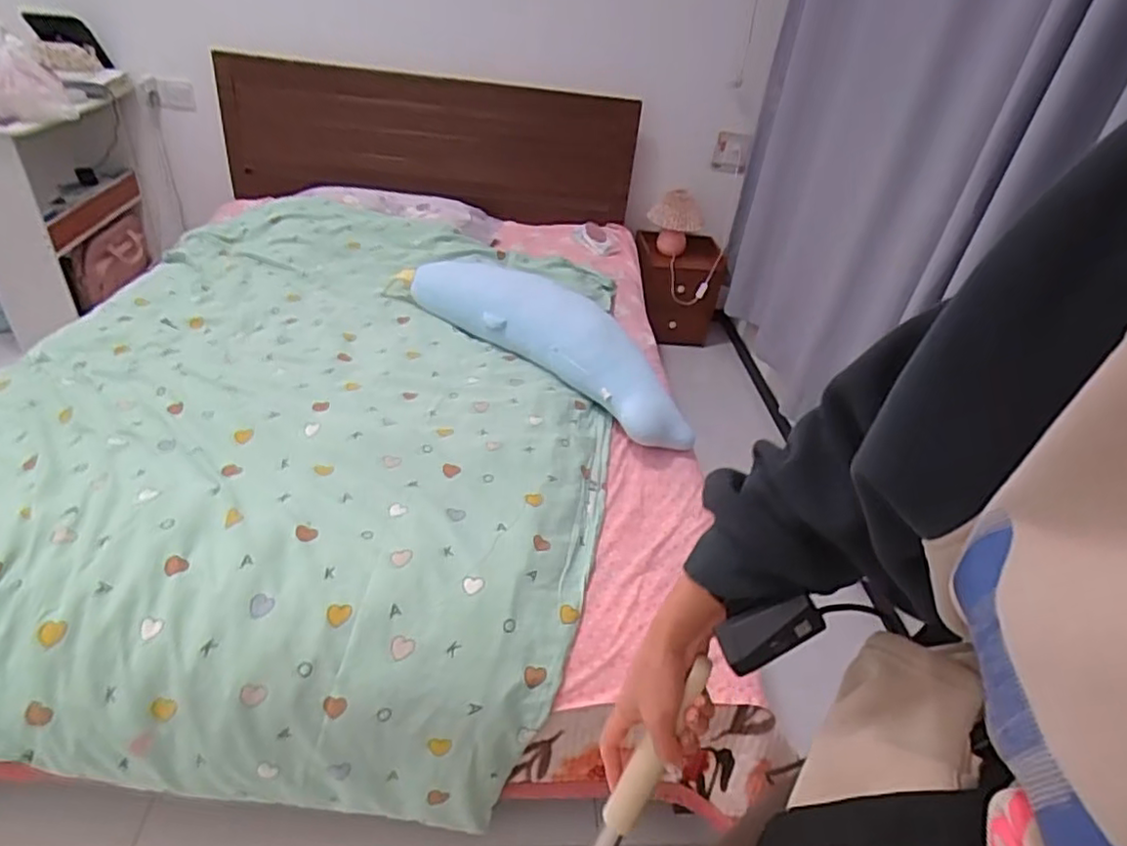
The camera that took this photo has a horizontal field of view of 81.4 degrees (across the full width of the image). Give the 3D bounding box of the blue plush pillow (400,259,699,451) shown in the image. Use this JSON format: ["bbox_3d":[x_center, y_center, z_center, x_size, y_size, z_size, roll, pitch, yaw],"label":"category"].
[{"bbox_3d":[-0.008,-0.223,1.683,0.814,0.157,0.285,34,42,13],"label":"blue plush pillow"}]

